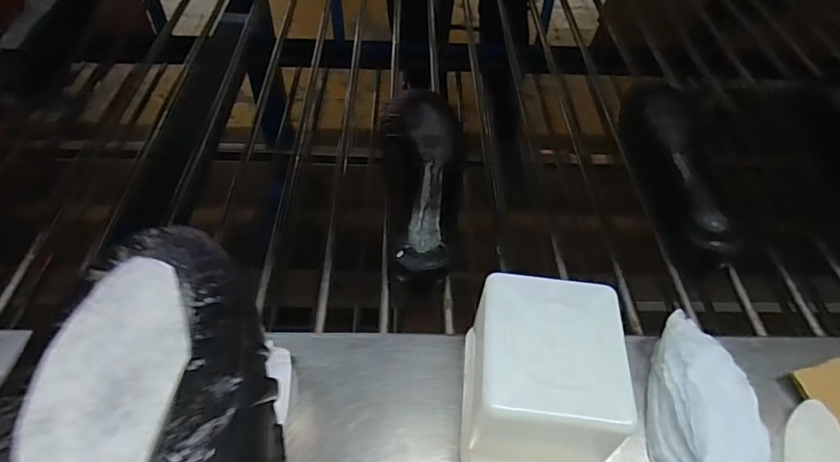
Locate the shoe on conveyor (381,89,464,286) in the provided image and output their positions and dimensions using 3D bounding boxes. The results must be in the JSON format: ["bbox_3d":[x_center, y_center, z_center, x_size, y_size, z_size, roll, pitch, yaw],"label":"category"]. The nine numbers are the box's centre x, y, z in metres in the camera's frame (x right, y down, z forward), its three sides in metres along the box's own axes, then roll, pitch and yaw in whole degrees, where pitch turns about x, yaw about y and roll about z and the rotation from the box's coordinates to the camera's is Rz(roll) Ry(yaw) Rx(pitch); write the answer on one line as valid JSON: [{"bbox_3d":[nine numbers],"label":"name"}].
[{"bbox_3d":[0.004,-0.060,0.587,0.092,0.069,0.262,-1,50,-4],"label":"shoe on conveyor"}]

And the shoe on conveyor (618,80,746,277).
[{"bbox_3d":[0.315,-0.073,0.614,0.079,0.078,0.252,-1,60,-3],"label":"shoe on conveyor"}]

